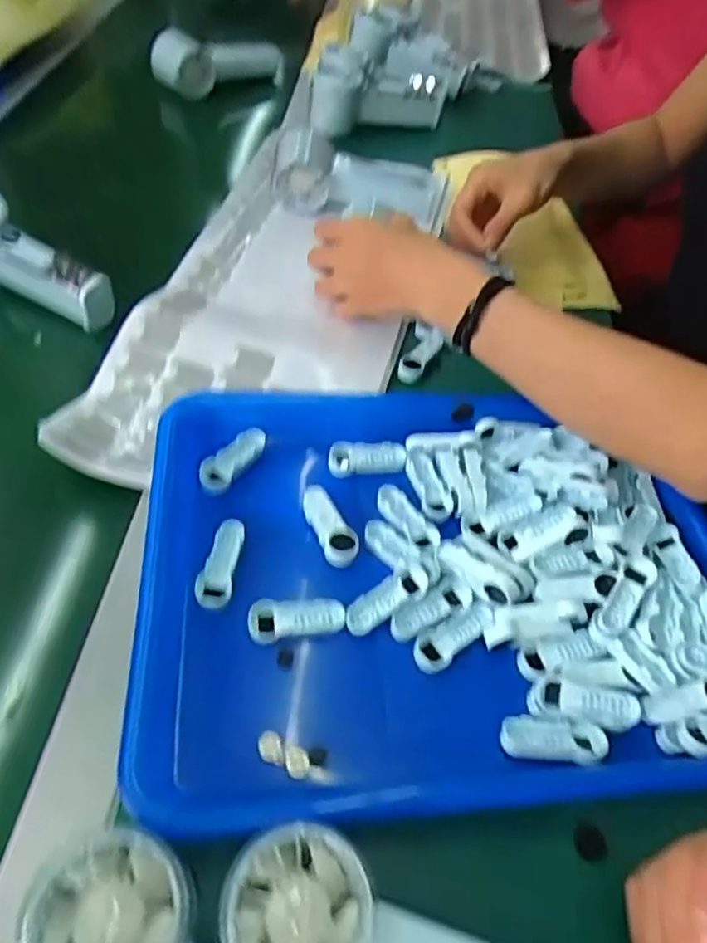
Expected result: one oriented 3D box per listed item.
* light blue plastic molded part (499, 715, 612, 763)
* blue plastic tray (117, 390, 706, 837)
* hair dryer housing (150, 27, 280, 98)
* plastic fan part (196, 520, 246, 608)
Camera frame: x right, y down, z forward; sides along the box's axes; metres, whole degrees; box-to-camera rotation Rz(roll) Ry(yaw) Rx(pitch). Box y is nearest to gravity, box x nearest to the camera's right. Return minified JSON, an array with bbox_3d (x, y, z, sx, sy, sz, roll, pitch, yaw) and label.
[{"bbox_3d":[0.099,0.133,0.319,0.052,0.010,0.020,7,51,2],"label":"light blue plastic molded part"},{"bbox_3d":[0.053,0.057,0.364,0.335,0.041,0.243,-1,51,-5],"label":"blue plastic tray"},{"bbox_3d":[-0.155,-0.456,0.730,0.146,0.071,0.055,4,51,0],"label":"hair dryer housing"},{"bbox_3d":[-0.072,0.049,0.353,0.017,0.008,0.050,12,64,6],"label":"plastic fan part"}]

